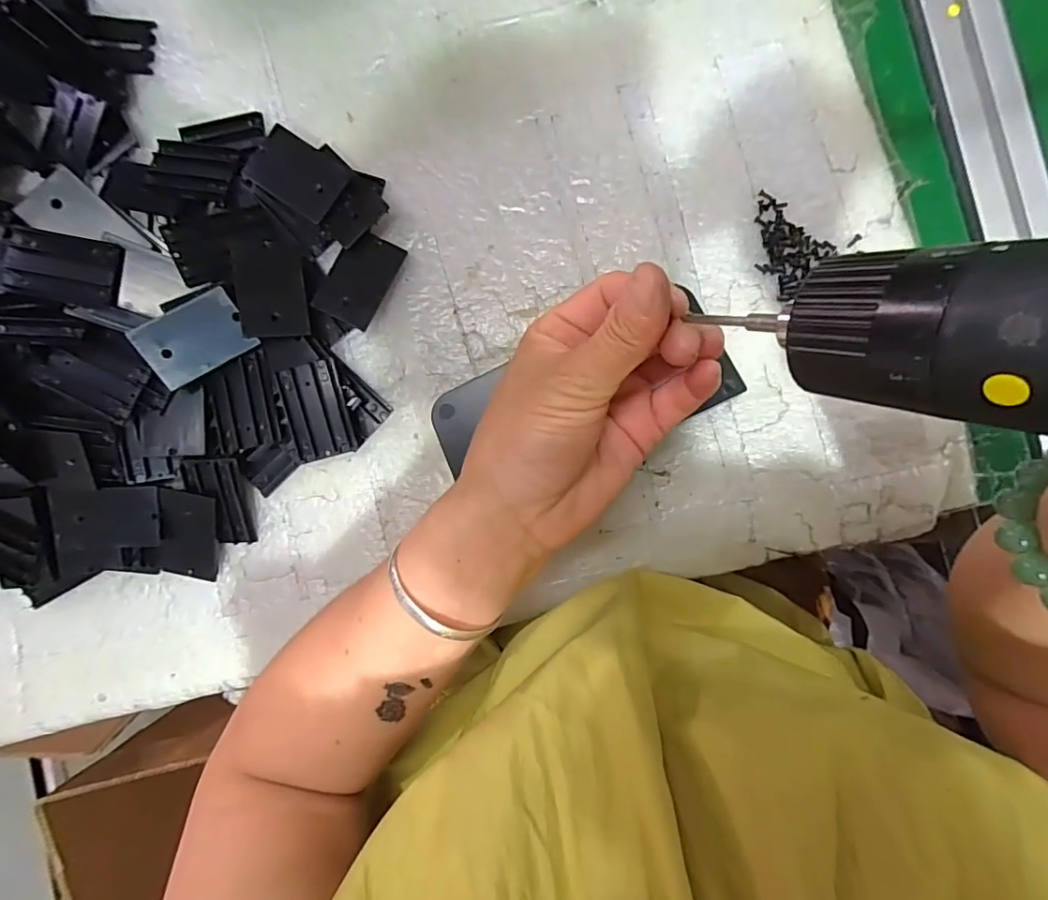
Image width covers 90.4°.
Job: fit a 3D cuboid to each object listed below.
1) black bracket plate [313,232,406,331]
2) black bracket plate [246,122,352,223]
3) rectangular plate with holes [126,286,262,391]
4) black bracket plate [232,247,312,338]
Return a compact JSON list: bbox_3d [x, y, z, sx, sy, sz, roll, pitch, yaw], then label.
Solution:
[{"bbox_3d":[-0.098,-0.103,0.311,0.034,0.004,0.054,28,86,-10],"label":"black bracket plate"},{"bbox_3d":[-0.130,-0.158,0.299,0.057,0.005,0.035,35,97,5],"label":"black bracket plate"},{"bbox_3d":[-0.184,-0.062,0.292,0.054,0.007,0.036,-32,115,-8],"label":"rectangular plate with holes"},{"bbox_3d":[-0.145,-0.091,0.299,0.036,0.005,0.051,-6,90,-23],"label":"black bracket plate"}]

